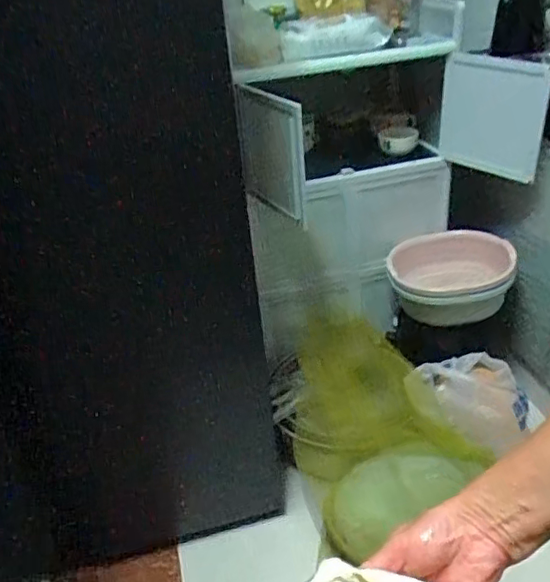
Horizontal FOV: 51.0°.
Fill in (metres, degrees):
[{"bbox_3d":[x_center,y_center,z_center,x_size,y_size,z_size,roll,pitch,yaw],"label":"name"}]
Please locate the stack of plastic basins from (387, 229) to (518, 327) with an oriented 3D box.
[{"bbox_3d":[0.457,-0.028,1.519,0.310,0.151,0.260,-7,32,-2],"label":"stack of plastic basins"}]

